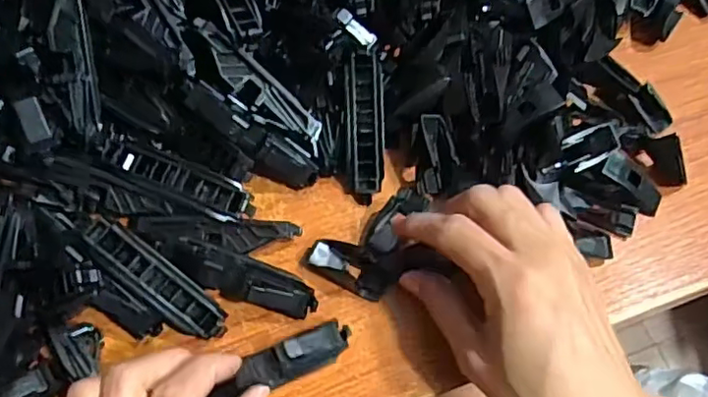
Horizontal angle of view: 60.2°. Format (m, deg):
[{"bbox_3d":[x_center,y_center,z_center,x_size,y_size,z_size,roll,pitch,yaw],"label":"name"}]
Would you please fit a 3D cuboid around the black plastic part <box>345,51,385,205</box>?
[{"bbox_3d":[0.006,-0.037,0.323,0.020,0.008,0.076,-1,94,-4],"label":"black plastic part"}]

